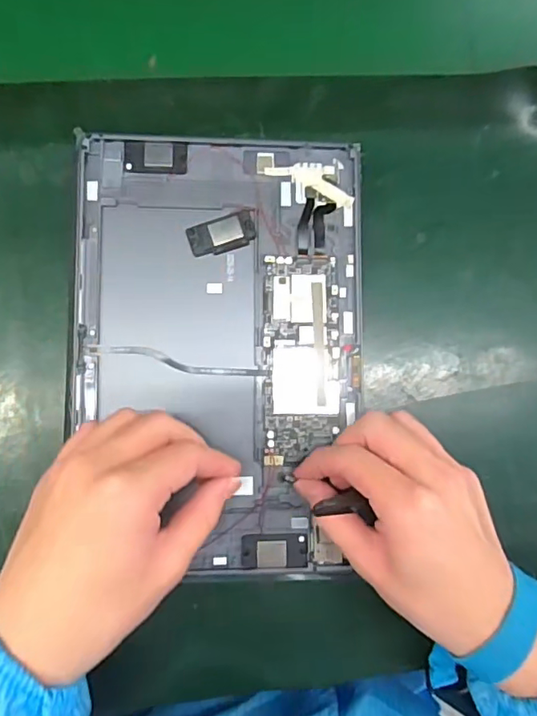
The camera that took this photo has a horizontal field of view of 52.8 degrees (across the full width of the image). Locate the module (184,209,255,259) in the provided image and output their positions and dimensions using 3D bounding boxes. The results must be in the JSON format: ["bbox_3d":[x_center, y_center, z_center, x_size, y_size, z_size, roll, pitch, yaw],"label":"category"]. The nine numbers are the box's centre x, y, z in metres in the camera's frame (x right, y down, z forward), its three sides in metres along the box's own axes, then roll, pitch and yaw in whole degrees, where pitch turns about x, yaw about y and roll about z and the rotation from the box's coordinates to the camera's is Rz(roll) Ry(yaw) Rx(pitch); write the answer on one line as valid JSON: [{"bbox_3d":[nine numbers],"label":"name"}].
[{"bbox_3d":[-0.027,-0.074,0.323,0.040,0.004,0.021,-19,86,-7],"label":"module"}]

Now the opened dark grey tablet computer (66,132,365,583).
[{"bbox_3d":[-0.029,-0.004,0.318,0.167,0.010,0.255,1,84,-6],"label":"opened dark grey tablet computer"}]

